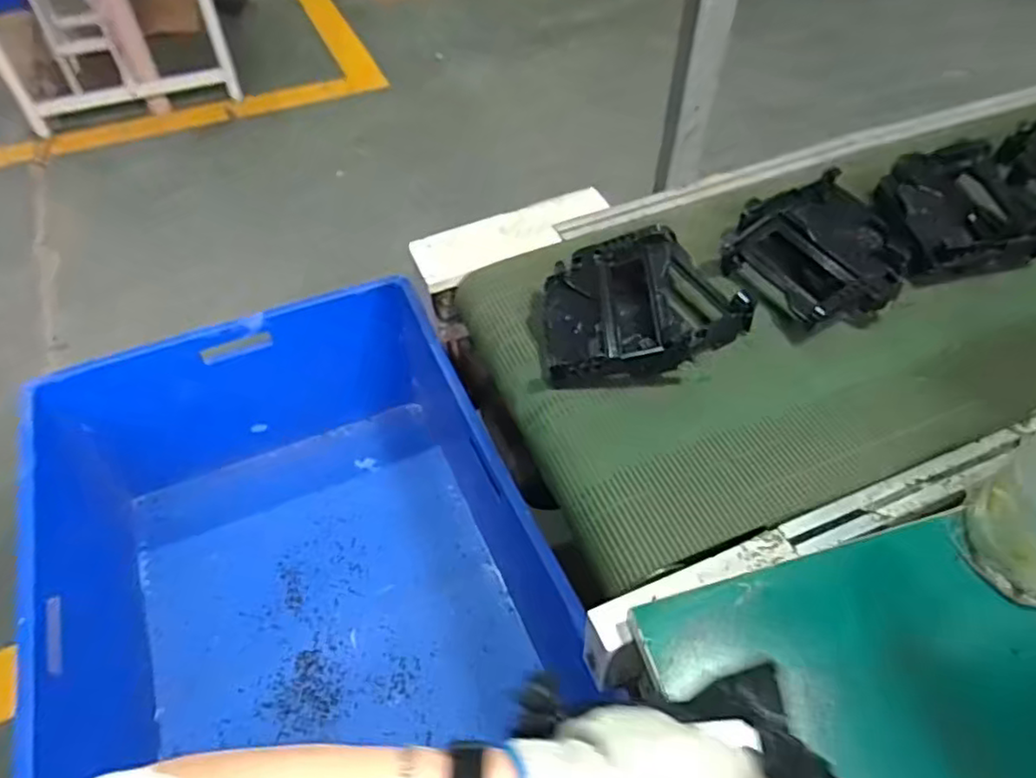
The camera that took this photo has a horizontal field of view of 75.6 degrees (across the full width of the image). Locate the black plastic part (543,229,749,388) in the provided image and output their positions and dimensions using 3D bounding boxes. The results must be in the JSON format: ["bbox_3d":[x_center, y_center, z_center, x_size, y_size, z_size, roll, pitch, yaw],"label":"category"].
[{"bbox_3d":[0.156,-0.101,0.804,0.237,0.096,0.169,-3,50,-2],"label":"black plastic part"}]

